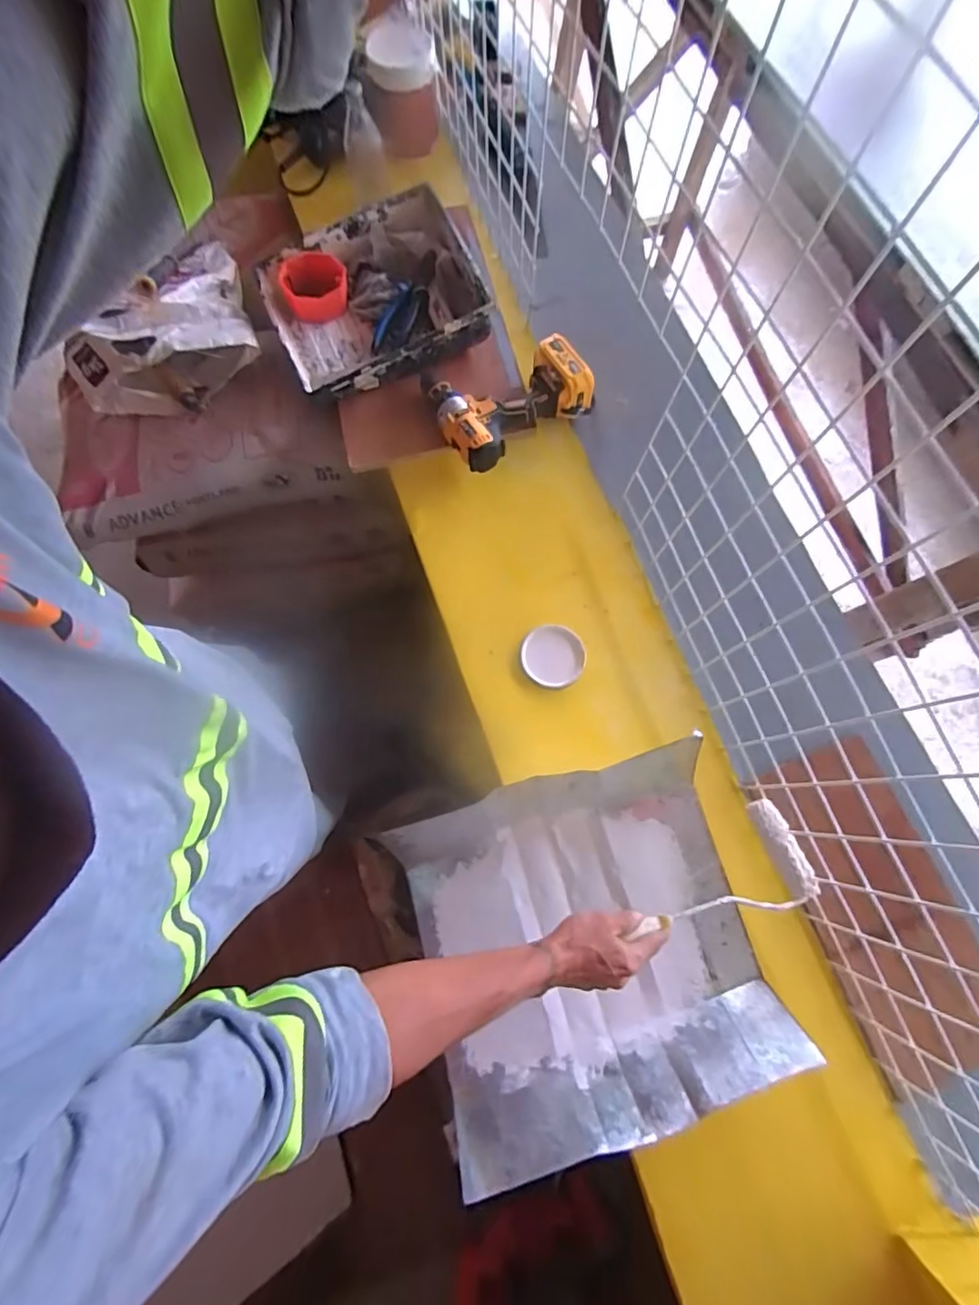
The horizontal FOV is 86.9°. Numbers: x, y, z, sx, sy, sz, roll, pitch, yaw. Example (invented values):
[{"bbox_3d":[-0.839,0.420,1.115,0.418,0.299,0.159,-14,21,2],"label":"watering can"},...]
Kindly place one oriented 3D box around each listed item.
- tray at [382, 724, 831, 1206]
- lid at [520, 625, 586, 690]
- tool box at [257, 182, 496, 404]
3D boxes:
[{"bbox_3d":[0.113,0.333,0.612,0.384,0.125,0.358,-16,76,-5],"label":"tray"},{"bbox_3d":[0.092,0.006,0.748,0.092,0.014,0.091,0,75,-1],"label":"lid"},{"bbox_3d":[-0.190,-0.581,0.846,0.327,0.084,0.288,-25,77,-7],"label":"tool box"}]

